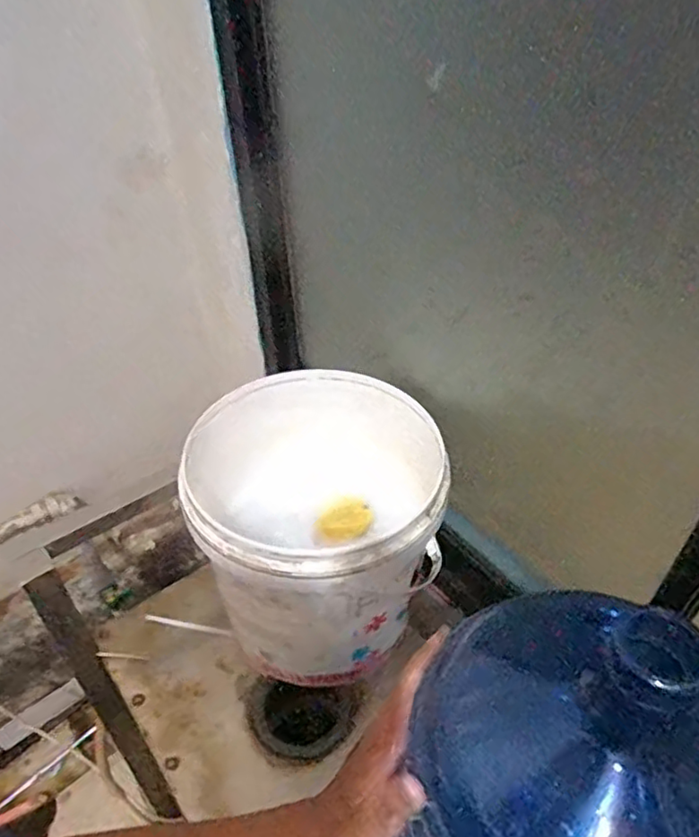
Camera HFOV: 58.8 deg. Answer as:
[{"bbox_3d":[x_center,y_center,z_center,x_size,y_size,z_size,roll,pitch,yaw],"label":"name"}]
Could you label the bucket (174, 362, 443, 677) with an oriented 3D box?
[{"bbox_3d":[-0.030,0.128,0.803,0.316,0.241,0.304,-1,44,1],"label":"bucket"}]

